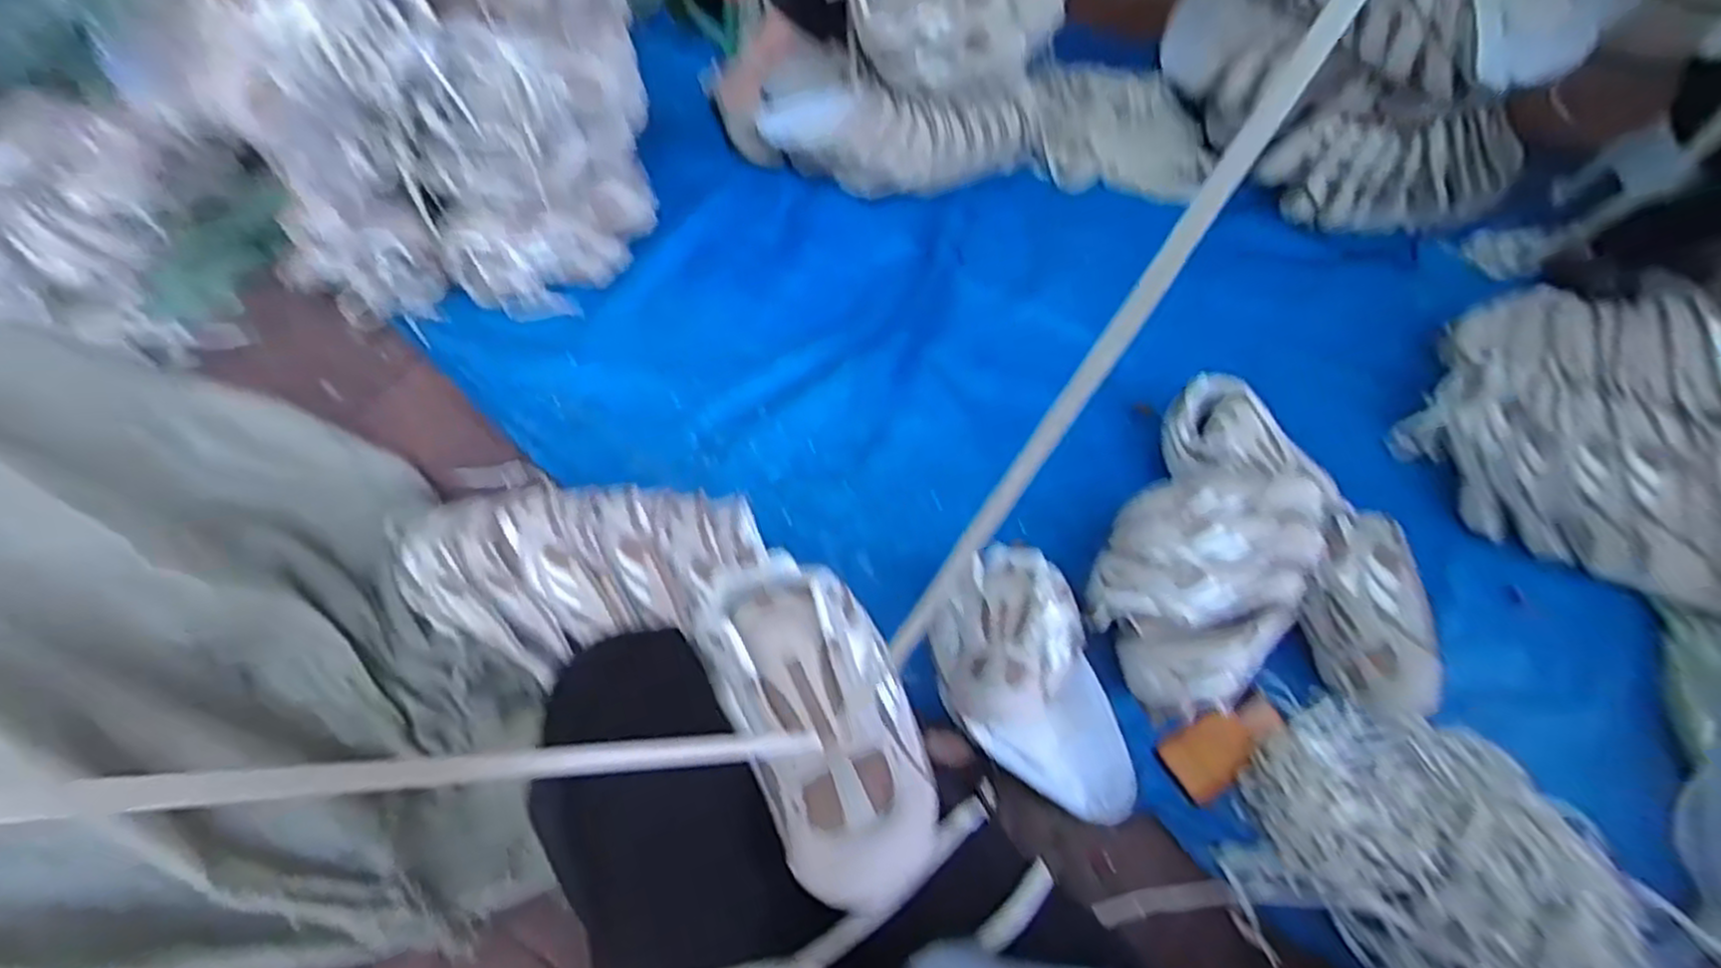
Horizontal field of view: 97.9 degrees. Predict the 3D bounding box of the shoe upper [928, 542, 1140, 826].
[{"bbox_3d":[0.183,0.219,0.840,0.181,0.142,0.305,-16,59,-14],"label":"shoe upper"}]

